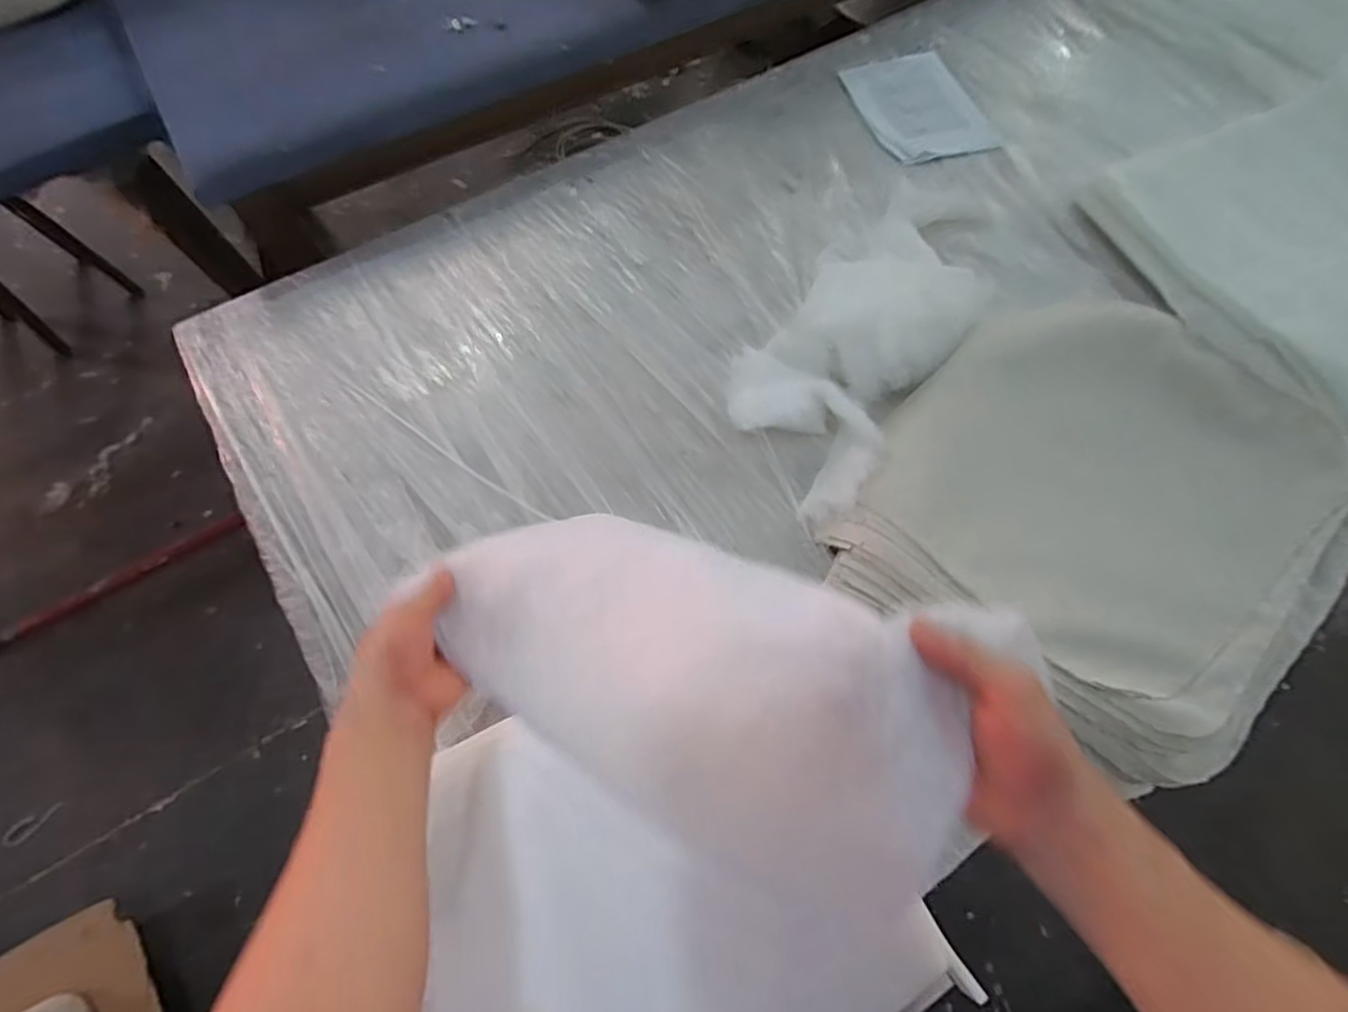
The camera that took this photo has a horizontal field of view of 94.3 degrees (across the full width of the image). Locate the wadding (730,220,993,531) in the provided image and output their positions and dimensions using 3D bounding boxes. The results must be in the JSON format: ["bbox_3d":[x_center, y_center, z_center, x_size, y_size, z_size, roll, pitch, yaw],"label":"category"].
[{"bbox_3d":[0.262,-0.242,0.877,0.239,0.089,0.546,33,69,15],"label":"wadding"}]

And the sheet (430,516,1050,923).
[{"bbox_3d":[-0.003,0.122,0.436,0.388,0.033,0.195,11,83,28],"label":"sheet"}]

